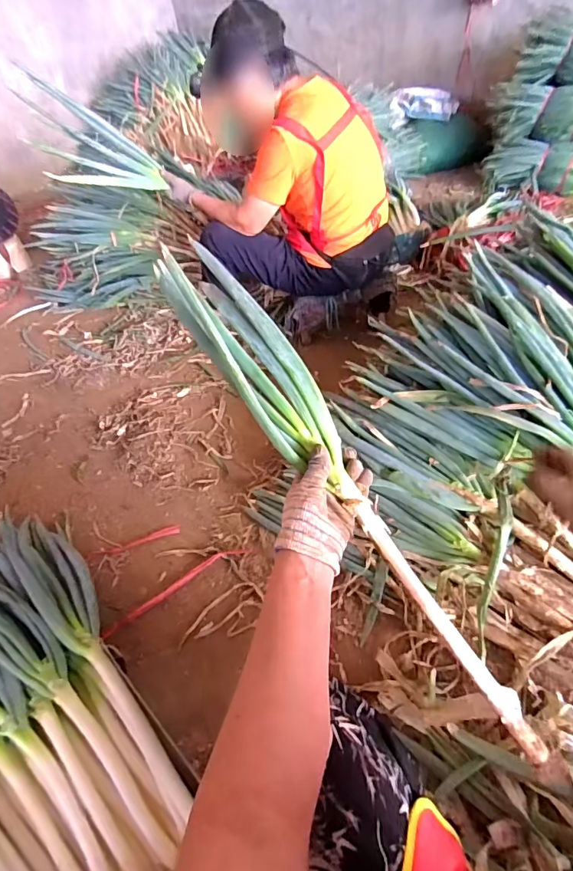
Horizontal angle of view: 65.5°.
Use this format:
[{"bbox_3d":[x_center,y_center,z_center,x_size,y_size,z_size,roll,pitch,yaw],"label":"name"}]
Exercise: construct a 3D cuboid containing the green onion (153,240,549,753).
[{"bbox_3d":[0.055,0.037,0.532,0.093,0.055,0.684,-32,81,-22],"label":"green onion"}]

